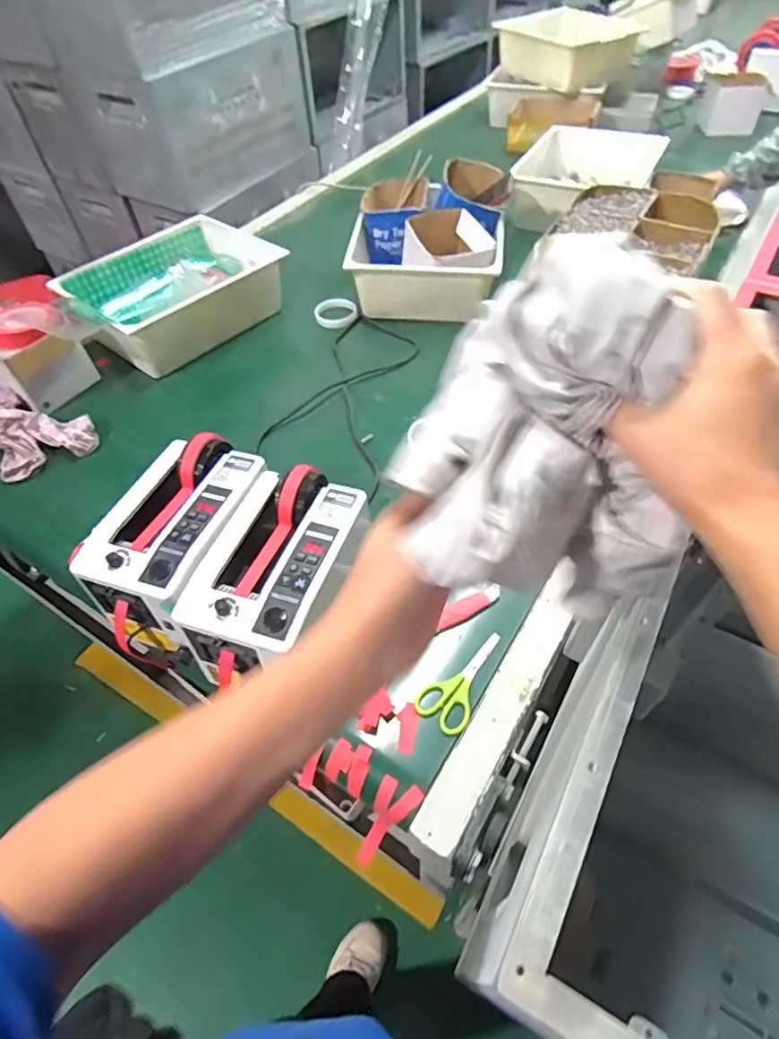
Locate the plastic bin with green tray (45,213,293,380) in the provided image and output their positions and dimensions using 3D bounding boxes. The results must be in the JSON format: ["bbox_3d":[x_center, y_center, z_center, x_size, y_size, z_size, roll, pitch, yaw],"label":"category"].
[{"bbox_3d":[-0.419,-0.461,1.136,0.287,0.108,0.388,34,61,27],"label":"plastic bin with green tray"}]

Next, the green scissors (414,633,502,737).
[{"bbox_3d":[0.084,0.177,0.639,0.057,0.006,0.128,28,58,23],"label":"green scissors"}]

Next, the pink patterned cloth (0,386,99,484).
[{"bbox_3d":[-0.617,-0.161,0.940,0.265,0.040,0.156,32,60,26],"label":"pink patterned cloth"}]

